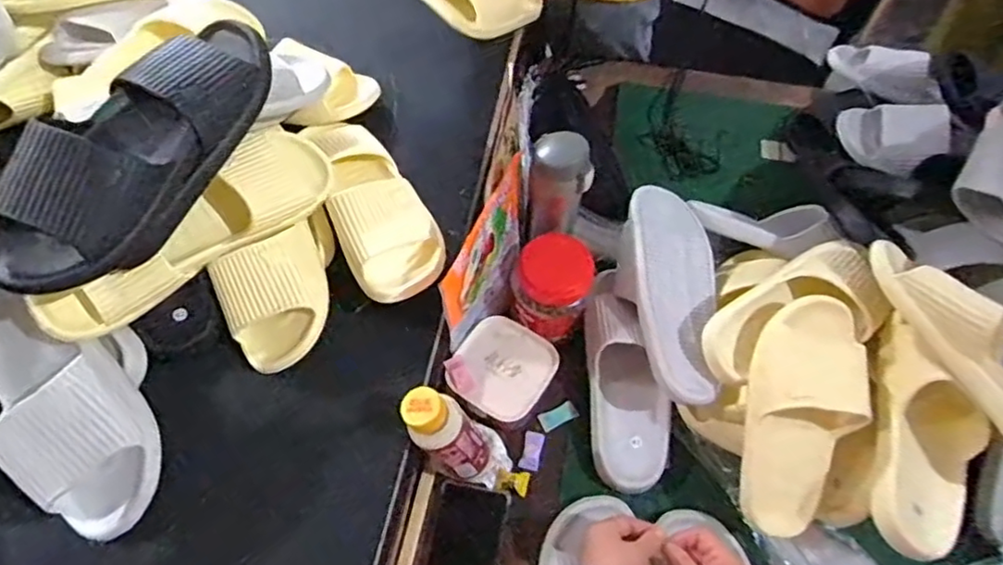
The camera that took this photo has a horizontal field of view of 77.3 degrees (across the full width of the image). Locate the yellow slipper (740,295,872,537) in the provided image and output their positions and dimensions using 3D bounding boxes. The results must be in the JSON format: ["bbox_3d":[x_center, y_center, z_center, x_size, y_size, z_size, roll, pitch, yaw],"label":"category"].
[{"bbox_3d":[0.306,0.137,0.640,0.111,0.052,0.245,12,92,3],"label":"yellow slipper"}]

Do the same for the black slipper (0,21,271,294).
[{"bbox_3d":[-0.326,-0.126,0.564,0.106,0.085,0.305,27,62,12],"label":"black slipper"}]

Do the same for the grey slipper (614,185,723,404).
[{"bbox_3d":[0.202,0.013,0.746,0.116,0.069,0.265,2,60,-2],"label":"grey slipper"}]

